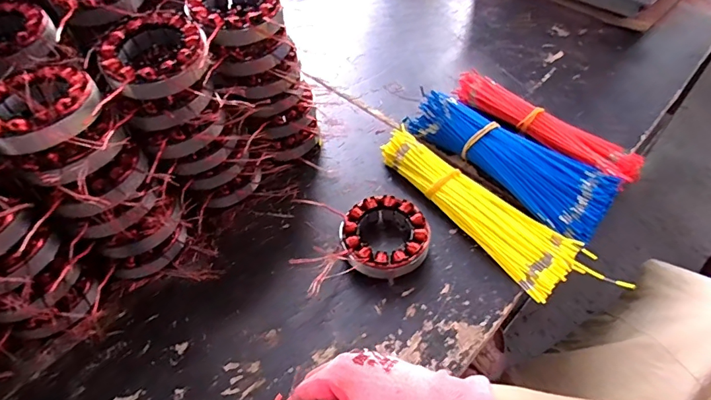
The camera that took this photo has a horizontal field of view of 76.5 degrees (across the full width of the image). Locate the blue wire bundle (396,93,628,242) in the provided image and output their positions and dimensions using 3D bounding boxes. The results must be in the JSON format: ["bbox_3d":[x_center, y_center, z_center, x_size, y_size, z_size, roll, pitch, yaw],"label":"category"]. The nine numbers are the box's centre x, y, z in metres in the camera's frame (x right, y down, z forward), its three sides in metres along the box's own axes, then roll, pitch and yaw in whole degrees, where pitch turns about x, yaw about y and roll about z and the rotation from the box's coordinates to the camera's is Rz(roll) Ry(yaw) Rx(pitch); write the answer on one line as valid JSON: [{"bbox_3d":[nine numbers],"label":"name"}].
[{"bbox_3d":[0.178,-0.053,0.524,0.093,0.043,0.243,-35,58,-25],"label":"blue wire bundle"}]

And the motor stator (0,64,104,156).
[{"bbox_3d":[-0.247,-0.072,0.354,0.090,0.029,0.090,0,51,0],"label":"motor stator"}]

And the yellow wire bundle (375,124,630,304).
[{"bbox_3d":[0.140,0.008,0.483,0.073,0.033,0.269,-32,57,-23],"label":"yellow wire bundle"}]

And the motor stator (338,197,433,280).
[{"bbox_3d":[0.029,0.040,0.461,0.086,0.032,0.088,-32,57,-23],"label":"motor stator"}]

